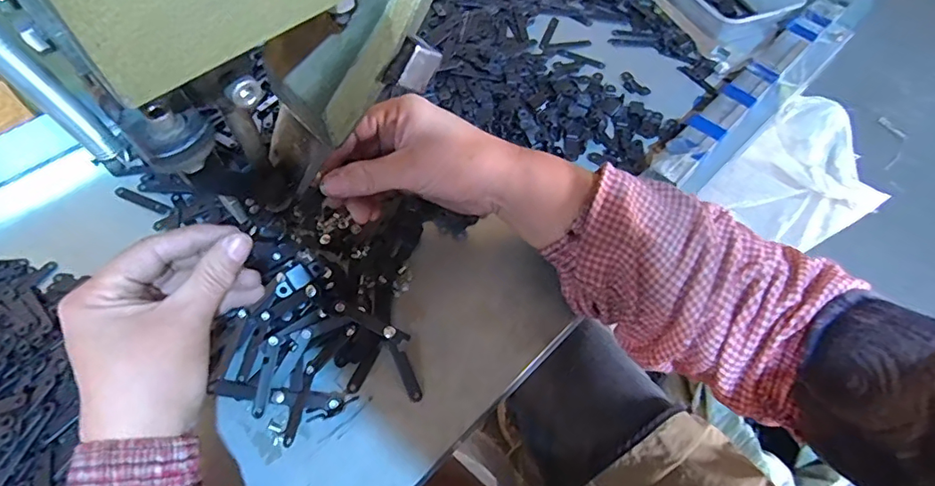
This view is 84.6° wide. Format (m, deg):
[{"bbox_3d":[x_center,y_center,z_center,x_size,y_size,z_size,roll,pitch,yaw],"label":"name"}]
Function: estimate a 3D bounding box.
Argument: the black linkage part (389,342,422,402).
[{"bbox_3d":[-0.041,0.086,0.345,0.009,0.004,0.041,-23,84,-16],"label":"black linkage part"}]

